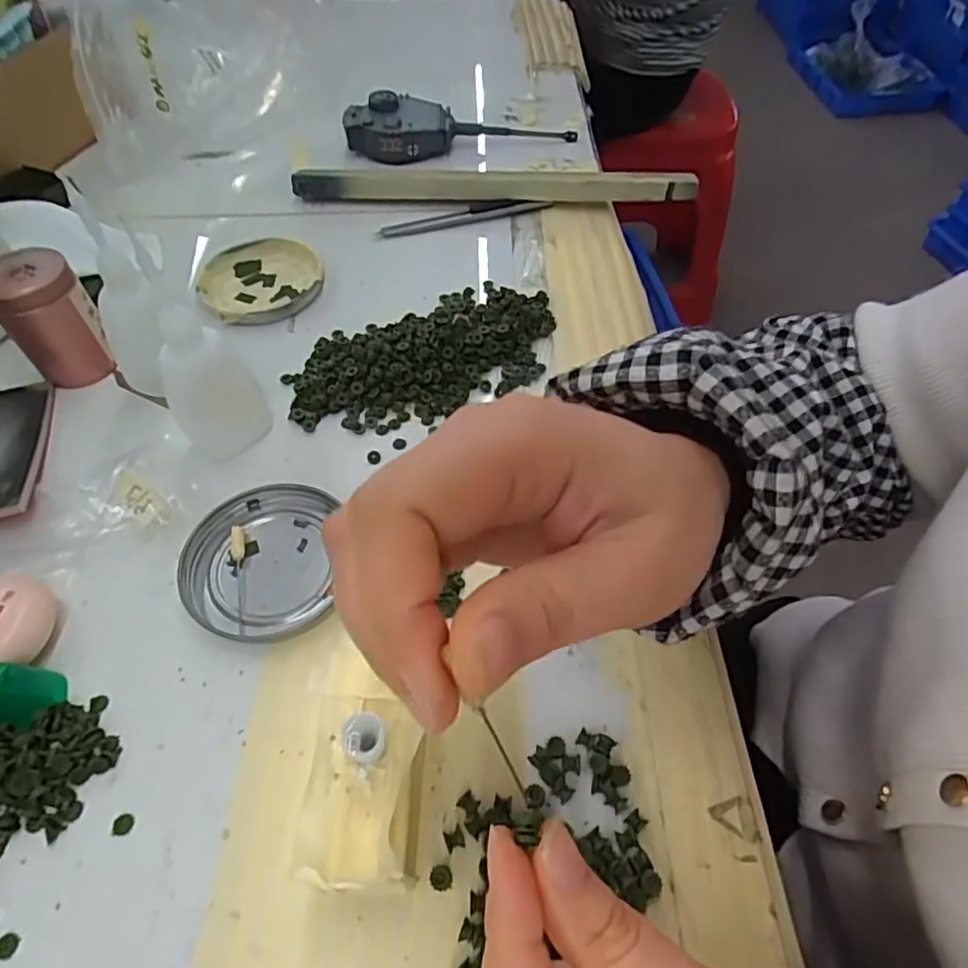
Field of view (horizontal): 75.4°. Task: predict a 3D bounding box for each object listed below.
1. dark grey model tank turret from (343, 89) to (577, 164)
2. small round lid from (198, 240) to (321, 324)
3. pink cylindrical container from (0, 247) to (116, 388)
[{"bbox_3d":[-0.019,-0.299,0.517,0.187,0.031,0.056,-6,54,-4],"label":"dark grey model tank turret"},{"bbox_3d":[-0.148,-0.138,0.417,0.077,0.008,0.083,-15,55,-11],"label":"small round lid"},{"bbox_3d":[-0.240,-0.091,0.348,0.043,0.064,0.036,-37,62,-24],"label":"pink cylindrical container"}]

